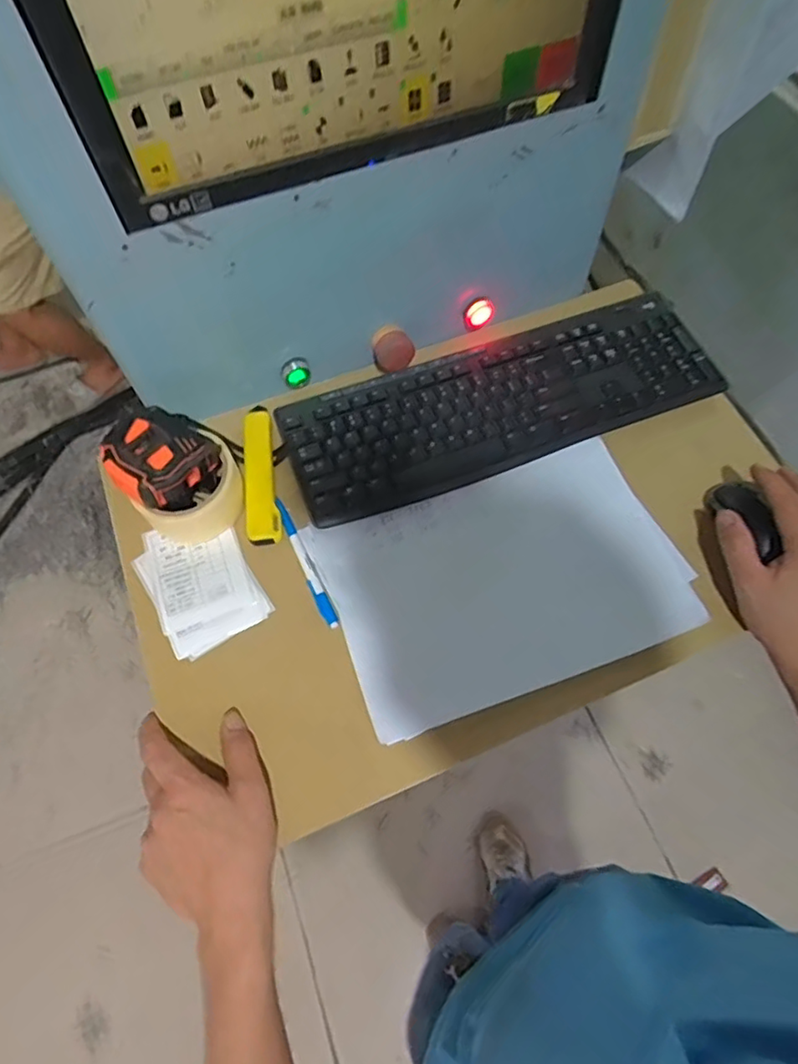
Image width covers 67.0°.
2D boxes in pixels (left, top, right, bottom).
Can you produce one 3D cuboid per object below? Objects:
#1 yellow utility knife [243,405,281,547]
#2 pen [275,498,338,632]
[{"bbox_3d":[-0.132,-0.060,0.570,0.028,0.018,0.158,-9,63,-3],"label":"yellow utility knife"},{"bbox_3d":[-0.085,0.026,0.537,0.012,0.012,0.131,-25,65,-10],"label":"pen"}]

